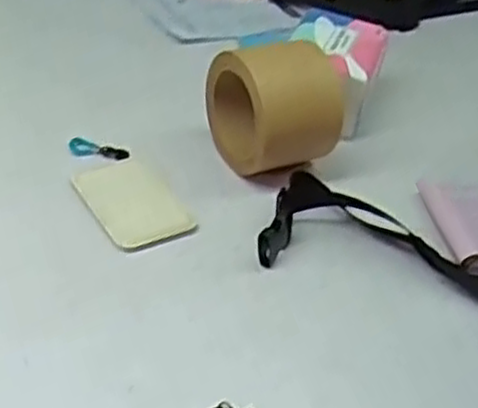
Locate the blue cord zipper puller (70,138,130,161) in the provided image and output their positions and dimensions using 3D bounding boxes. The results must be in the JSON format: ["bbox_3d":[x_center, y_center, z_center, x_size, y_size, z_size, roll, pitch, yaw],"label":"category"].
[{"bbox_3d":[-0.122,-0.046,0.675,0.051,0.005,0.022,13,38,8],"label":"blue cord zipper puller"}]

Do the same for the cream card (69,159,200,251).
[{"bbox_3d":[-0.087,-0.003,0.628,0.070,0.007,0.108,-17,44,-28],"label":"cream card"}]

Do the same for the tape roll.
[{"bbox_3d":[0.030,-0.082,0.668,0.072,0.105,0.115,-19,45,-30],"label":"tape roll"}]

